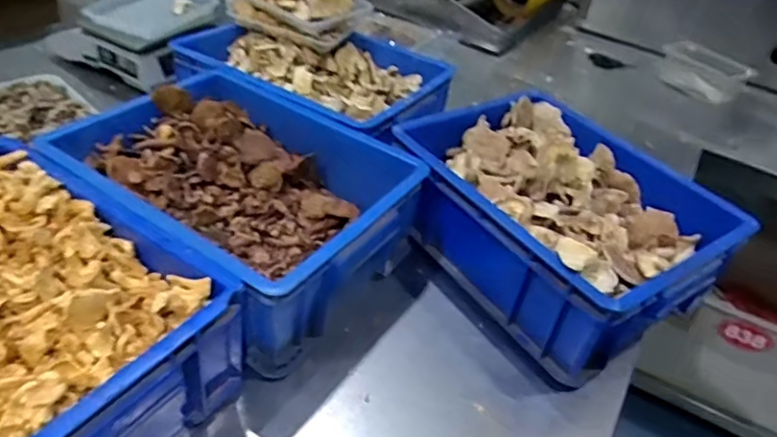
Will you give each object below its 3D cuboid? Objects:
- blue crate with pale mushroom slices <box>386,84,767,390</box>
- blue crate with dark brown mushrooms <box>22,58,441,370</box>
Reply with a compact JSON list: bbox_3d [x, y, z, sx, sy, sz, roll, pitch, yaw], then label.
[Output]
[{"bbox_3d":[0.198,0.000,0.690,0.266,0.138,0.346,-16,44,-27],"label":"blue crate with pale mushroom slices"},{"bbox_3d":[-0.164,-0.026,0.652,0.345,0.128,0.268,27,42,22],"label":"blue crate with dark brown mushrooms"}]

